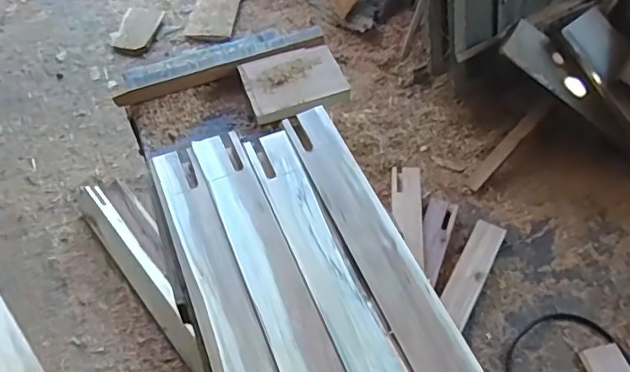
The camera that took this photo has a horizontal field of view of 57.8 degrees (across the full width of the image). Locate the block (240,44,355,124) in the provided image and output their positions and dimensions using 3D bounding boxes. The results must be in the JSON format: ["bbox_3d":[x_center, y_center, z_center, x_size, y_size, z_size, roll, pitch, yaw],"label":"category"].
[{"bbox_3d":[-0.029,-0.148,0.824,0.138,0.021,0.120,-17,54,-7],"label":"block"}]

